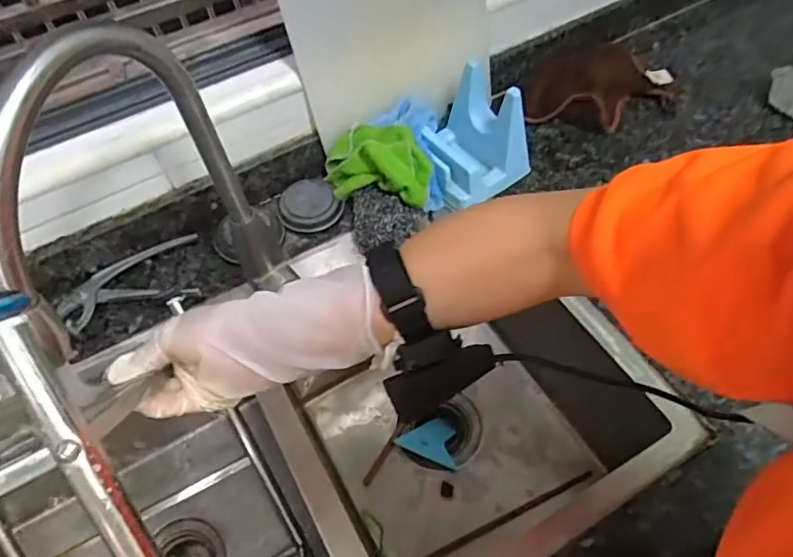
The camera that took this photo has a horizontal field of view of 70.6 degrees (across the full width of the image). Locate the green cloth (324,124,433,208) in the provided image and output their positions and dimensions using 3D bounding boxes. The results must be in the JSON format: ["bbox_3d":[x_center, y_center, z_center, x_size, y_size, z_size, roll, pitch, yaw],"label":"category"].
[{"bbox_3d":[-0.024,-0.144,0.685,0.129,0.051,0.095,2,56,6],"label":"green cloth"}]

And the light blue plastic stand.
[{"bbox_3d":[0.091,-0.178,0.691,0.109,0.123,0.115,-2,55,3],"label":"light blue plastic stand"}]

